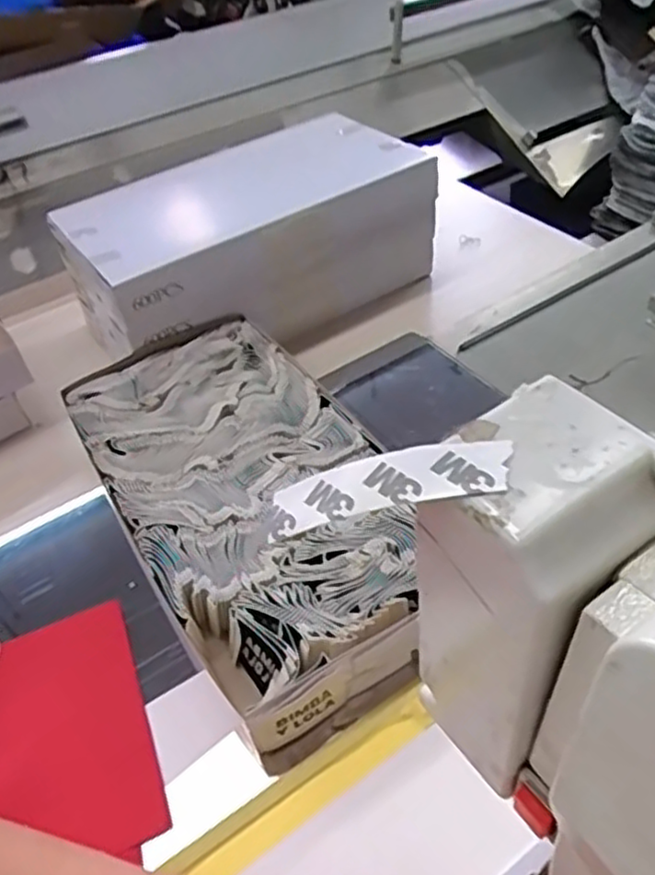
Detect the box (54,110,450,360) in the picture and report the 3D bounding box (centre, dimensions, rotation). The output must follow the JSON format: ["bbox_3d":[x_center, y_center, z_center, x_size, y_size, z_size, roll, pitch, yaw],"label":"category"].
[{"bbox_3d":[-0.067,-0.180,0.642,0.314,0.112,0.160,-27,49,-19],"label":"box"}]

